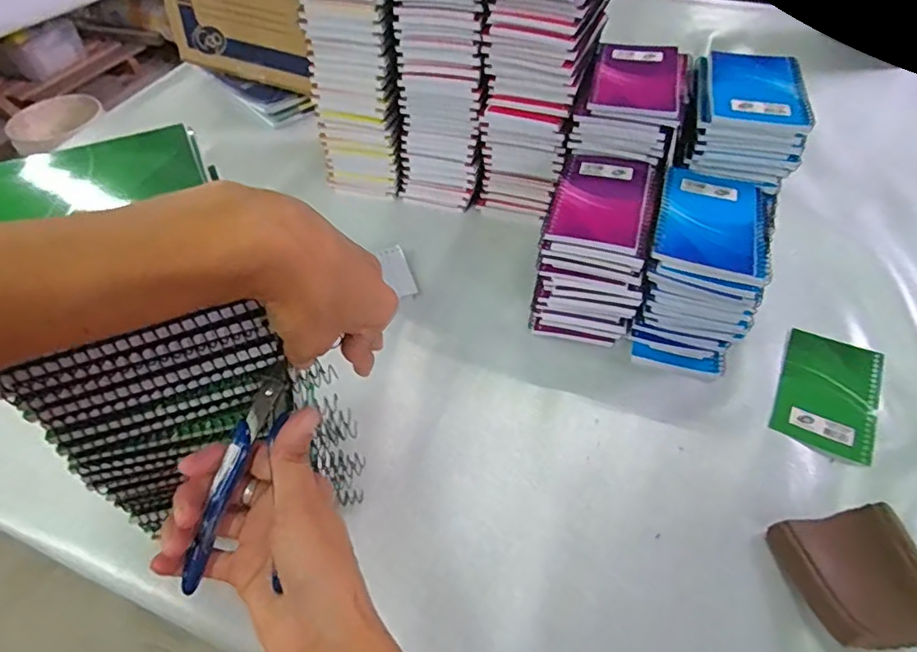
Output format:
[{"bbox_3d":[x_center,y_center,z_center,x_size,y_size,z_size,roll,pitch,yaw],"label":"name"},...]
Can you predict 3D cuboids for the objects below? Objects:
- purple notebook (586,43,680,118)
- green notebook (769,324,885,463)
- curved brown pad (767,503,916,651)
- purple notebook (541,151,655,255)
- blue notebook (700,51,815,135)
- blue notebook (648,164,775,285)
[{"bbox_3d":[0.176,-0.246,0.548,0.080,0.011,0.122,12,51,12],"label":"purple notebook"},{"bbox_3d":[0.333,0.057,0.501,0.077,0.004,0.123,23,54,19],"label":"green notebook"},{"bbox_3d":[0.277,0.172,0.383,0.082,0.037,0.088,-4,50,-1],"label":"curved brown pad"},{"bbox_3d":[0.135,-0.119,0.518,0.083,0.010,0.129,13,51,13],"label":"purple notebook"},{"bbox_3d":[0.284,-0.228,0.535,0.091,0.013,0.133,13,51,12],"label":"blue notebook"},{"bbox_3d":[0.230,-0.097,0.496,0.094,0.015,0.135,16,52,15],"label":"blue notebook"}]

